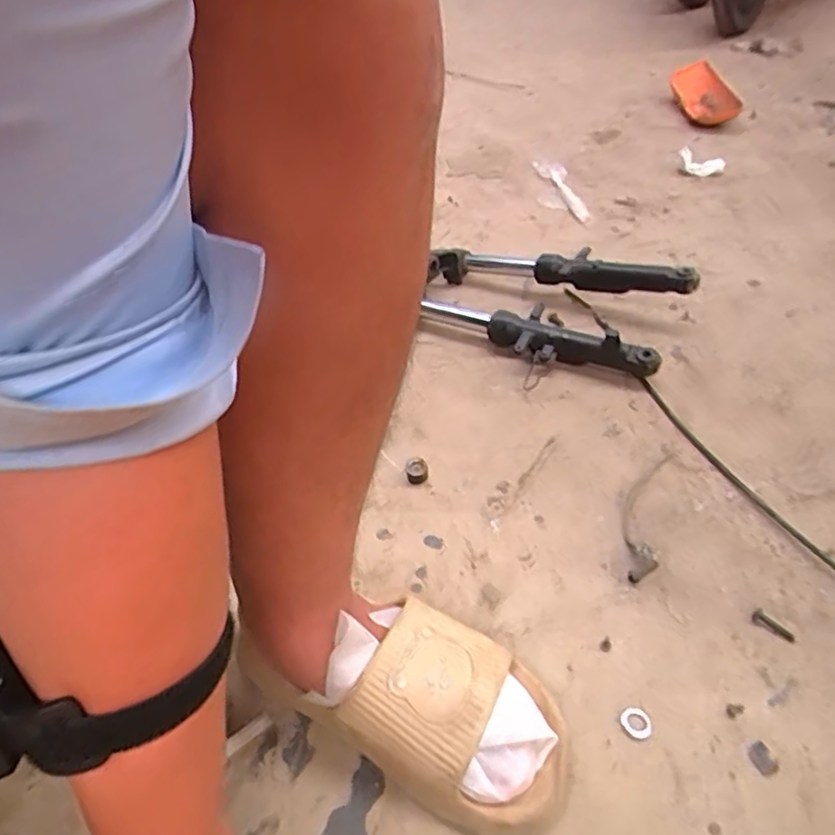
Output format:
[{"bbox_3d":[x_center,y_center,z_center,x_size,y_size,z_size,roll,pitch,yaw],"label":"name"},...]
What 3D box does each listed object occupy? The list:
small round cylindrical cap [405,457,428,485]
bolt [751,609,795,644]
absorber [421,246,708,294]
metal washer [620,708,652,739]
[{"bbox_3d":[-0.001,0.058,0.672,0.023,0.022,0.022,-5,41,4],"label":"small round cylindrical cap"},{"bbox_3d":[0.290,0.172,0.514,0.014,0.006,0.034,-29,45,-22],"label":"bolt"},{"bbox_3d":[0.185,-0.219,0.928,0.444,0.063,0.064,16,45,42],"label":"absorber"},{"bbox_3d":[0.162,0.227,0.468,0.022,0.004,0.019,20,48,28],"label":"metal washer"}]

